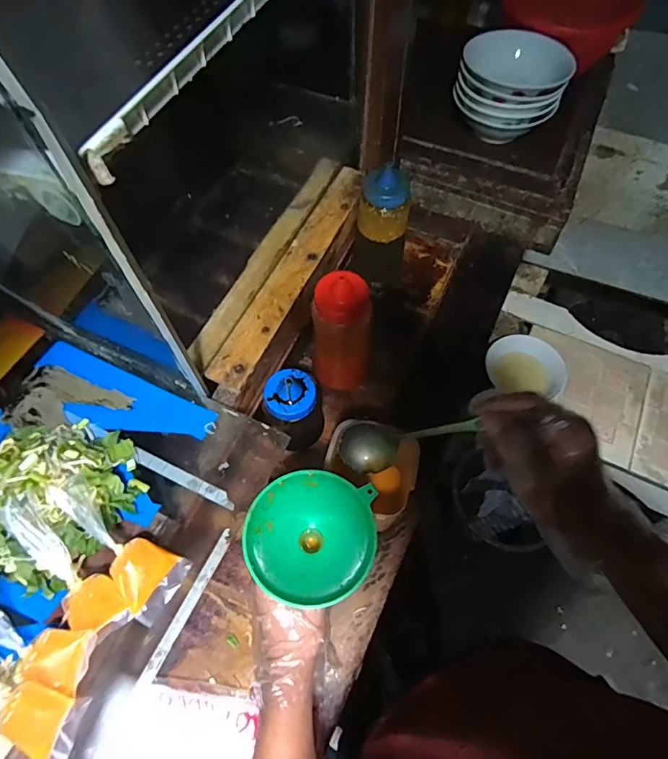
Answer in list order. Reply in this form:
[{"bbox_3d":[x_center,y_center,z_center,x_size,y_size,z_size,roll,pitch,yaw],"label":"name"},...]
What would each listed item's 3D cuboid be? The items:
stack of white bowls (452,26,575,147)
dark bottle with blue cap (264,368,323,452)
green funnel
[{"bbox_3d":[0.277,-0.449,0.731,0.143,0.101,0.135,-35,67,-16],"label":"stack of white bowls"},{"bbox_3d":[-0.045,0.032,0.580,0.062,0.120,0.071,-8,62,-3],"label":"dark bottle with blue cap"},{"bbox_3d":[-0.021,0.155,0.453,0.112,0.094,0.106,10,63,6],"label":"green funnel"}]

